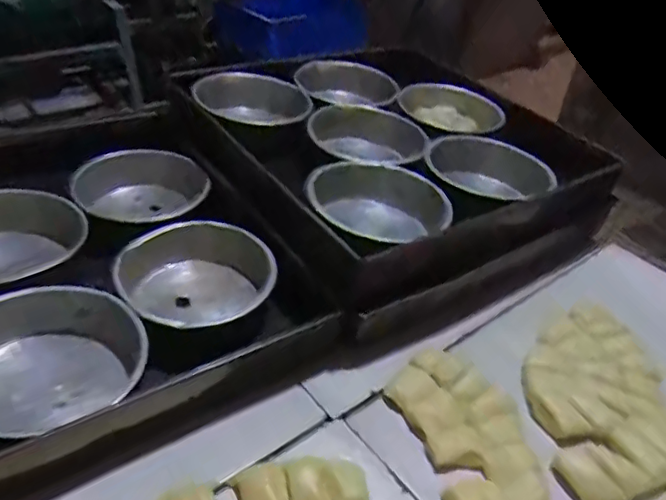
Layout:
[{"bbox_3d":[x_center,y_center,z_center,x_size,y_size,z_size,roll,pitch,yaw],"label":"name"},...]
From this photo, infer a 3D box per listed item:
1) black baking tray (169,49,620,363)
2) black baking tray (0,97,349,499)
[{"bbox_3d":[0.075,-0.124,0.776,0.423,0.117,0.460,-18,44,-29],"label":"black baking tray"},{"bbox_3d":[-0.310,0.002,0.599,0.496,0.083,0.545,-18,44,-29],"label":"black baking tray"}]

